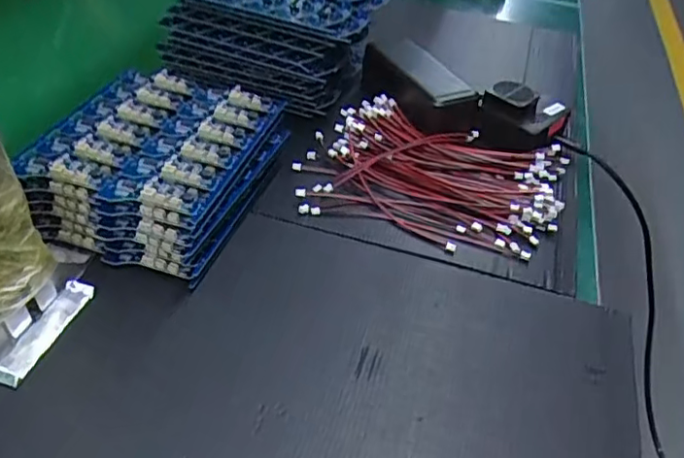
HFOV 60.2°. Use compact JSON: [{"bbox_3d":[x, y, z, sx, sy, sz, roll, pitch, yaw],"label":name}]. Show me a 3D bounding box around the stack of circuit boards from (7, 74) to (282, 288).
[{"bbox_3d":[-0.133,-0.049,0.440,0.137,0.062,0.151,15,43,10],"label":"stack of circuit boards"}]

